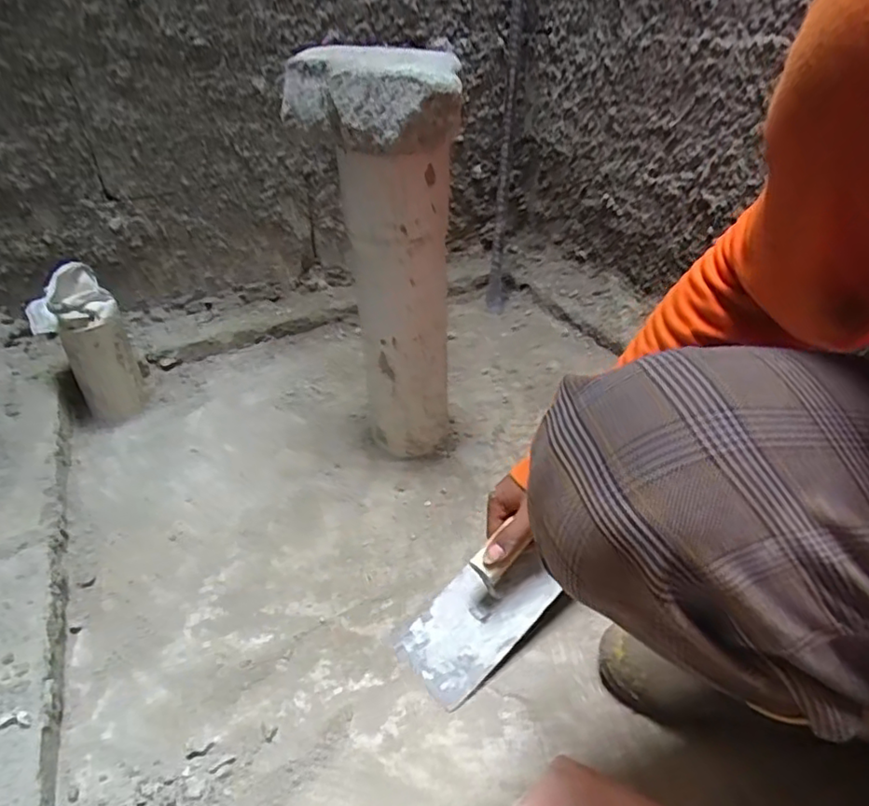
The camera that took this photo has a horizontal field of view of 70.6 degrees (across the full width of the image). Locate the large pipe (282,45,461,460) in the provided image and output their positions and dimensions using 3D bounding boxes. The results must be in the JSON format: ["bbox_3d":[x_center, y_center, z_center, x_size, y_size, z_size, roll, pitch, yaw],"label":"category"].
[{"bbox_3d":[-0.059,-0.142,0.740,0.167,0.476,0.156,-7,33,-8],"label":"large pipe"}]

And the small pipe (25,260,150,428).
[{"bbox_3d":[-0.536,-0.081,0.954,0.116,0.240,0.090,-23,37,-28],"label":"small pipe"}]

